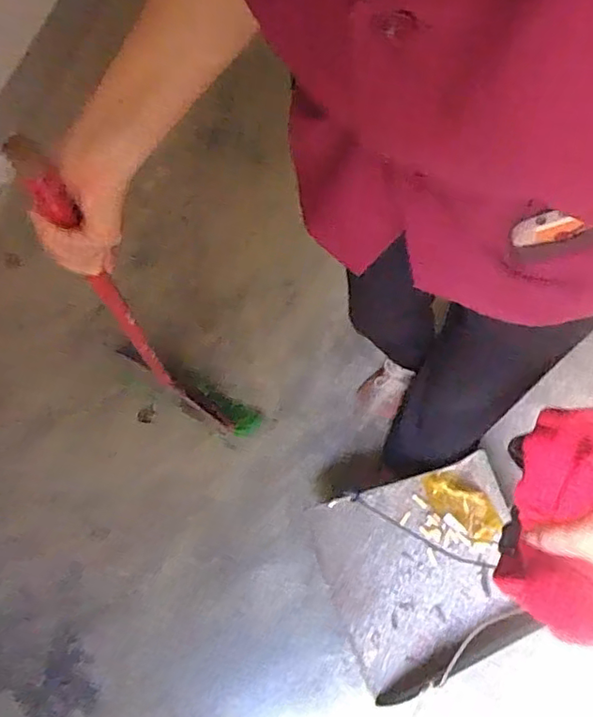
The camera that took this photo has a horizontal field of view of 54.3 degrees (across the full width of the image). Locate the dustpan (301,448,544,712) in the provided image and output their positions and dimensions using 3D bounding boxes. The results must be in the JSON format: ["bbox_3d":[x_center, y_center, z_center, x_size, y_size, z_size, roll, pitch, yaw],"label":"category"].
[{"bbox_3d":[0.222,0.355,0.978,0.346,0.146,0.327,-19,70,-4],"label":"dustpan"}]

